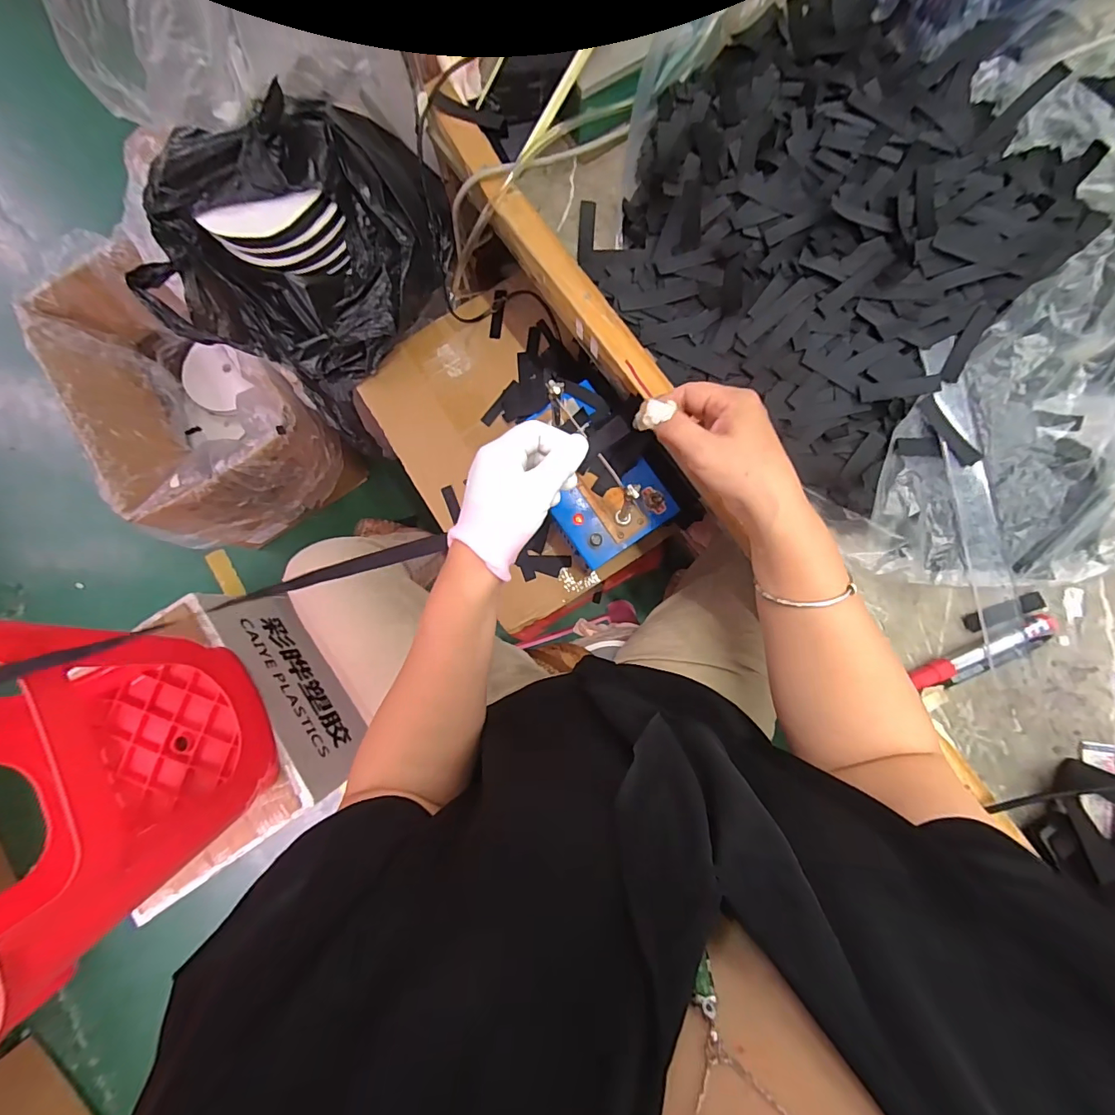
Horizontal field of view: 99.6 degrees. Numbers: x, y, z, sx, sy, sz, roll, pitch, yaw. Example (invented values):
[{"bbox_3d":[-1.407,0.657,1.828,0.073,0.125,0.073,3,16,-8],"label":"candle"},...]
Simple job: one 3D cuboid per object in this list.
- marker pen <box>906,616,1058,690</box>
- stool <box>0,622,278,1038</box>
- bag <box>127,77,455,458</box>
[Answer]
[{"bbox_3d":[0.366,0.080,0.401,0.139,0.021,0.019,-22,83,-1],"label":"marker pen"},{"bbox_3d":[-0.592,0.263,0.544,0.359,0.451,0.372,-27,84,-2],"label":"stool"},{"bbox_3d":[-0.337,-0.407,0.632,0.340,0.173,0.346,32,85,5],"label":"bag"}]

